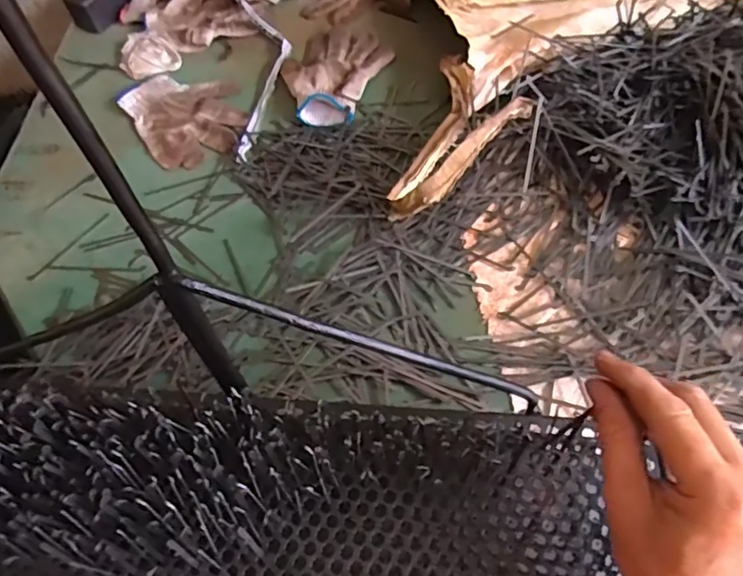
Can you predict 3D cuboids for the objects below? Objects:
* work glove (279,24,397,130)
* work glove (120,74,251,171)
[{"bbox_3d":[-0.052,-0.282,0.749,0.121,0.025,0.186,18,59,17],"label":"work glove"},{"bbox_3d":[-0.232,-0.224,0.739,0.136,0.013,0.180,-30,58,-15],"label":"work glove"}]

